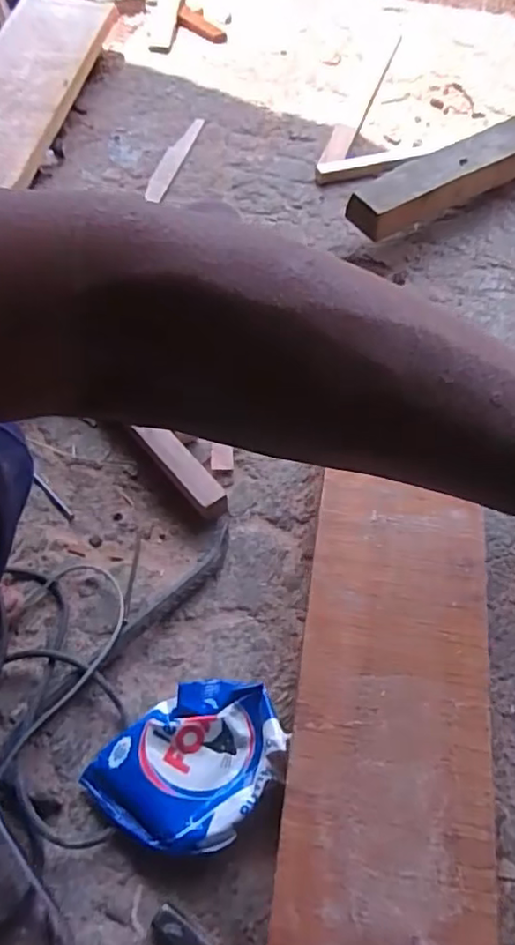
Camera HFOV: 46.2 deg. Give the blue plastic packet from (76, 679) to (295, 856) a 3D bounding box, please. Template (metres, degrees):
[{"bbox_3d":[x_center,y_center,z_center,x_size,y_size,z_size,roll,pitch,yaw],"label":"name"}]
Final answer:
[{"bbox_3d":[-0.052,0.236,0.501,0.130,0.042,0.147,34,65,19],"label":"blue plastic packet"}]

